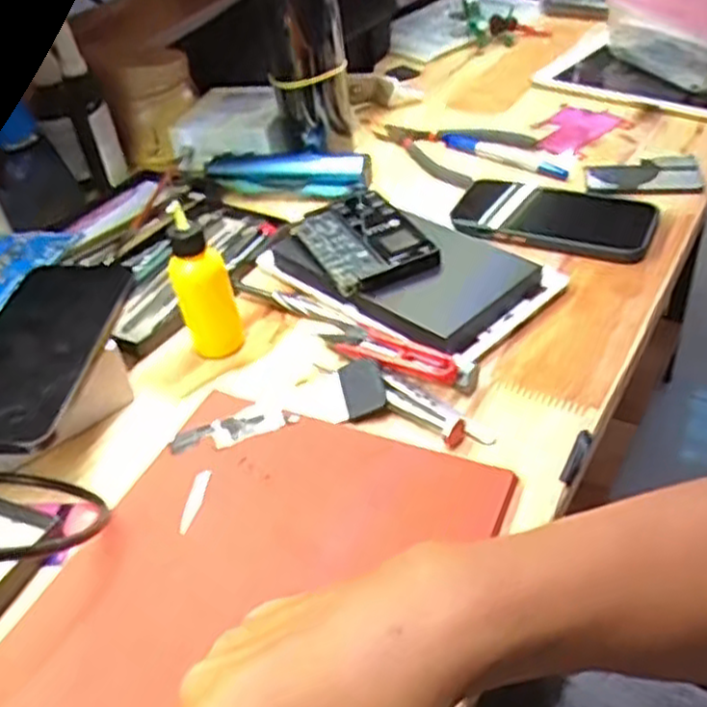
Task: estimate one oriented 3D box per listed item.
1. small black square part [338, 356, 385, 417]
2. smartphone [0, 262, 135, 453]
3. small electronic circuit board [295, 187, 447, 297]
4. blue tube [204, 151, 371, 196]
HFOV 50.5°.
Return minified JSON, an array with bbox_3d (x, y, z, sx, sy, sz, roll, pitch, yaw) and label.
[{"bbox_3d":[0.005,0.019,0.454,0.025,0.009,0.041,-11,44,-6],"label":"small black square part"},{"bbox_3d":[-0.189,-0.007,0.453,0.078,0.014,0.165,-2,42,8],"label":"smartphone"},{"bbox_3d":[0.006,-0.082,0.541,0.073,0.013,0.109,-28,48,-10],"label":"small electronic circuit board"},{"bbox_3d":[-0.060,-0.161,0.659,0.148,0.037,0.040,6,45,15],"label":"blue tube"}]

